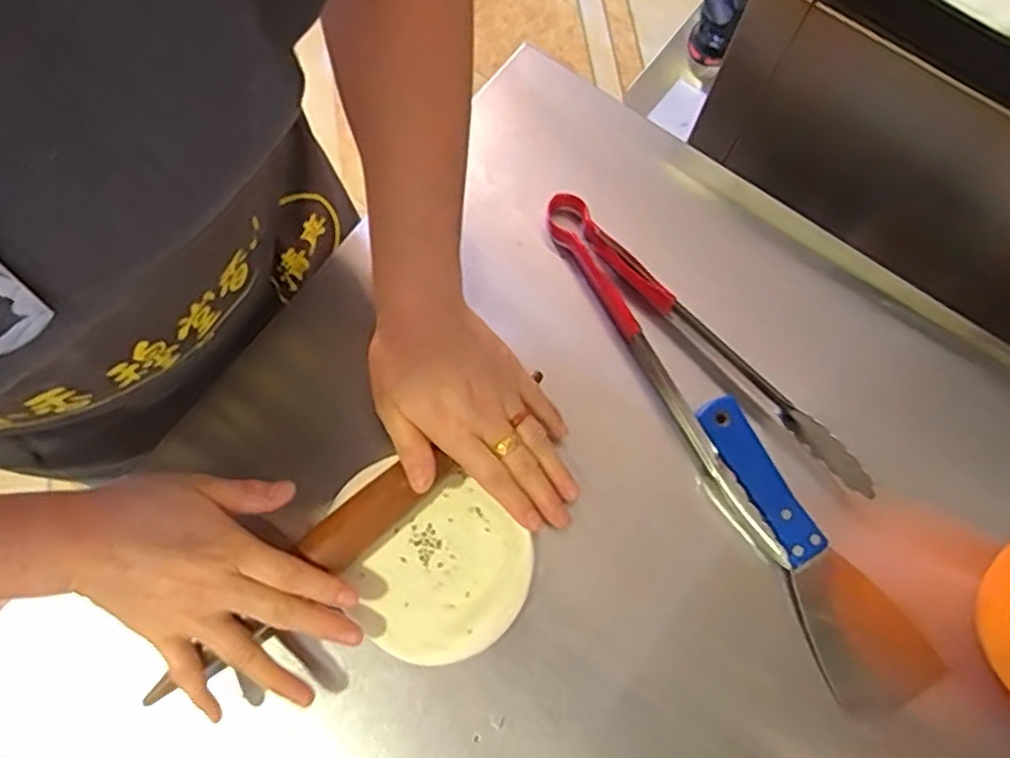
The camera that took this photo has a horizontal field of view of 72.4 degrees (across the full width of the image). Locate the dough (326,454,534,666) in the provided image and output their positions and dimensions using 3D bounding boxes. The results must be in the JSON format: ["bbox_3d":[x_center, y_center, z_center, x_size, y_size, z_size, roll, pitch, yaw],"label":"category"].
[{"bbox_3d":[-0.052,0.113,0.437,0.131,0.009,0.106,40,77,10],"label":"dough"}]

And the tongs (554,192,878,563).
[{"bbox_3d":[0.126,-0.017,0.482,0.077,0.029,0.288,-35,77,-10],"label":"tongs"}]

